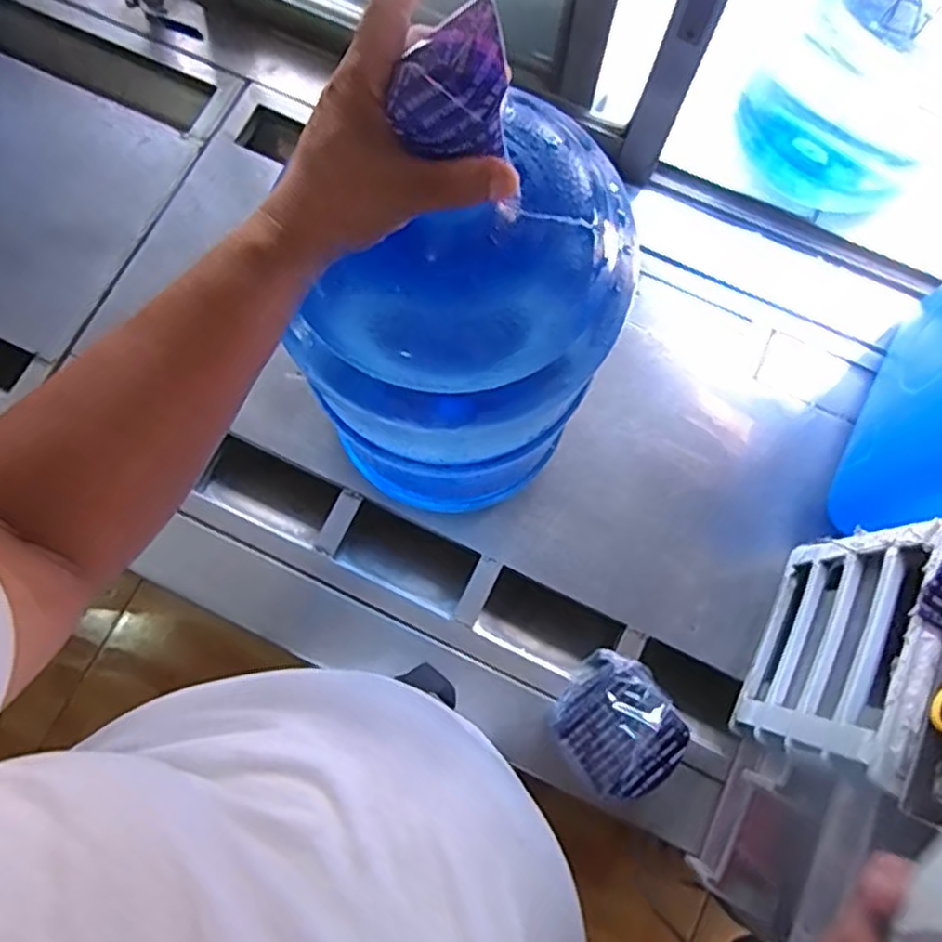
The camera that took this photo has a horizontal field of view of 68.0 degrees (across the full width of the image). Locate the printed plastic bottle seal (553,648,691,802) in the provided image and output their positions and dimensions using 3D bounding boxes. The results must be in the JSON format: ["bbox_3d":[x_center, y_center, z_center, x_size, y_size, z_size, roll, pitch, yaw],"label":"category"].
[{"bbox_3d":[0.146,0.257,0.706,0.114,0.051,0.130,-40,80,-10],"label":"printed plastic bottle seal"}]

